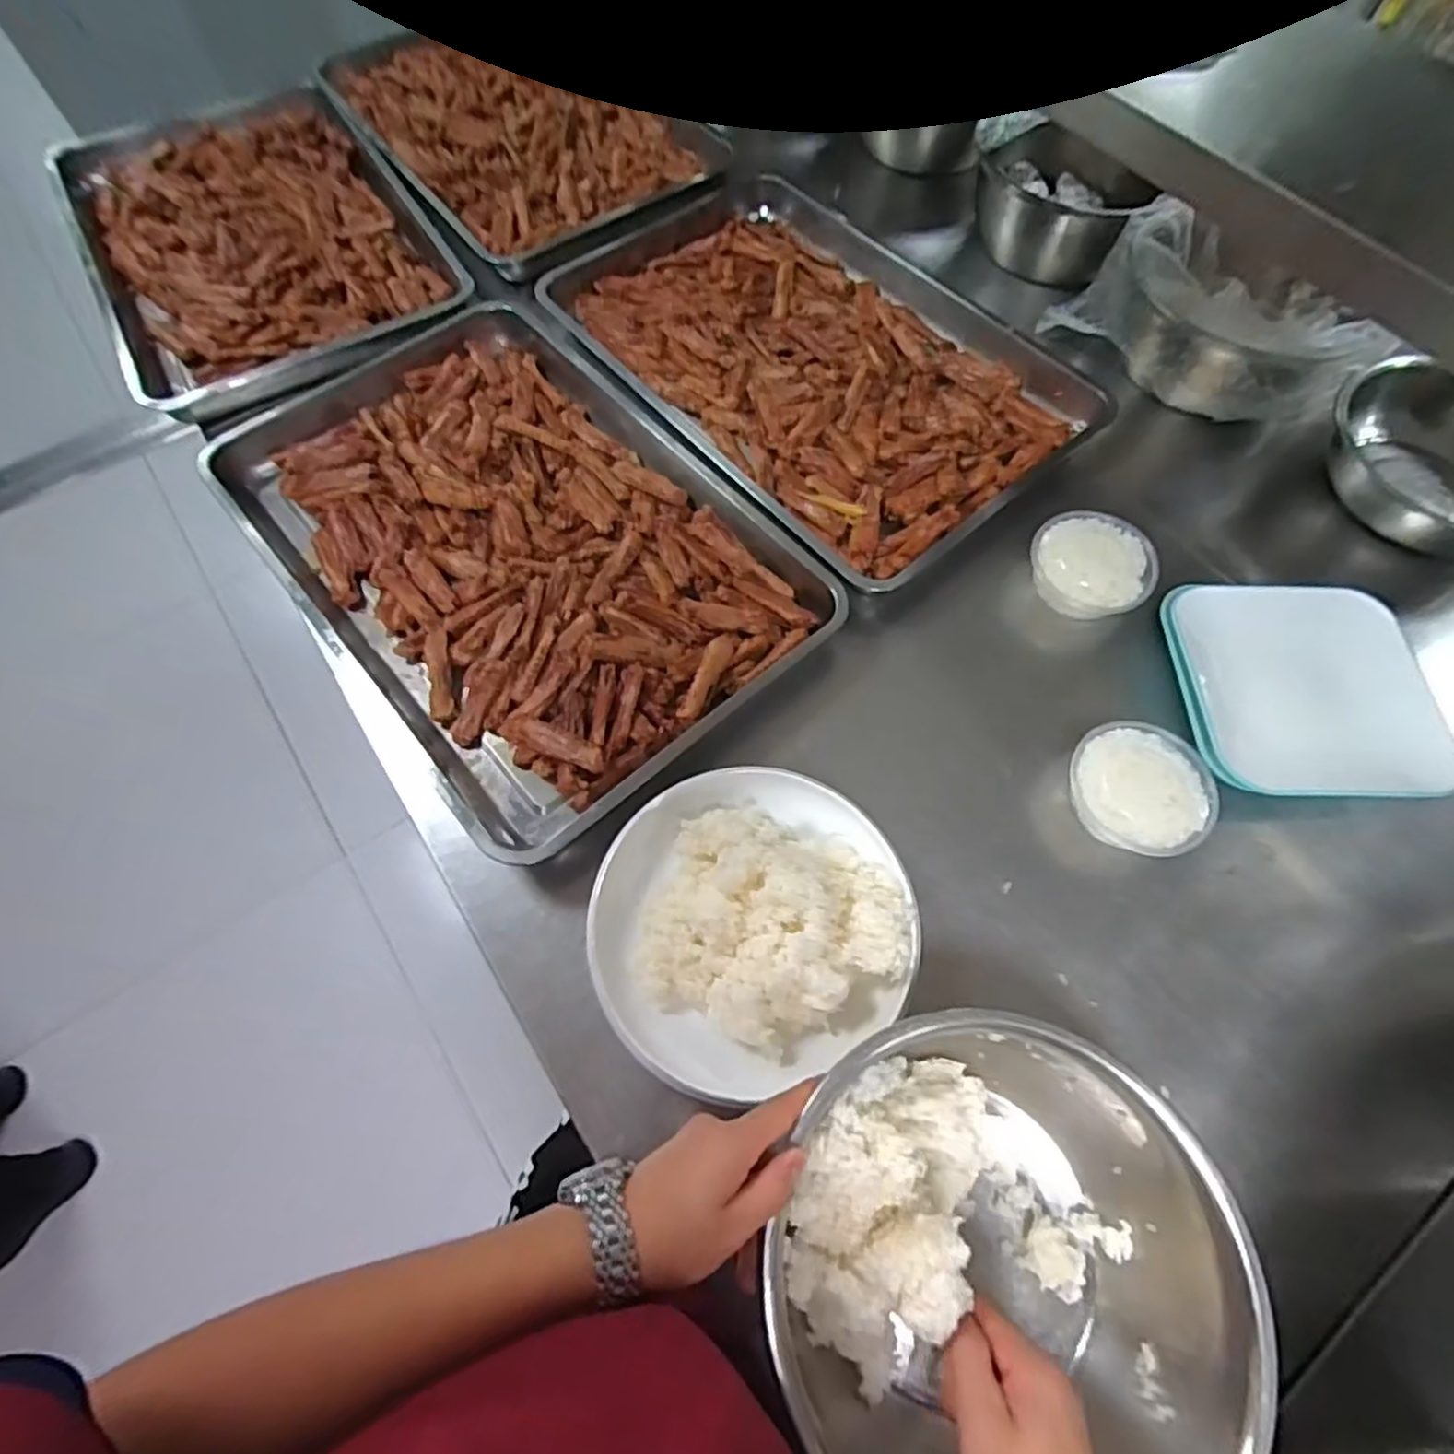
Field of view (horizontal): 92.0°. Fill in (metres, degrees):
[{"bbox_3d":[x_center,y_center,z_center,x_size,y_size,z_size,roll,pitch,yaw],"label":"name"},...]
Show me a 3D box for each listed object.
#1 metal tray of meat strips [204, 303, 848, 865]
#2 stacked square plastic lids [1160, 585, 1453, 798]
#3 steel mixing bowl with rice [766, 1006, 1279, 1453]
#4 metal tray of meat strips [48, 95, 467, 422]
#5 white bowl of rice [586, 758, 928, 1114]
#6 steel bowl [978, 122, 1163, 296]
[{"bbox_3d":[-0.227,-0.206,0.715,0.399,0.048,0.640,-39,71,-16],"label":"metal tray of meat strips"},{"bbox_3d":[0.512,-0.035,0.630,0.204,0.034,0.206,1,65,1],"label":"stacked square plastic lids"},{"bbox_3d":[0.163,0.326,0.434,0.258,0.132,0.263,0,65,0],"label":"steel mixing bowl with rice"},{"bbox_3d":[-0.690,-0.718,1.015,0.418,0.069,0.734,-31,69,-13],"label":"metal tray of meat strips"},{"bbox_3d":[0.017,0.143,0.535,0.230,0.093,0.229,0,65,0],"label":"white bowl of rice"},{"bbox_3d":[0.461,-0.706,0.954,0.204,0.101,0.179,38,71,16],"label":"steel bowl"}]

